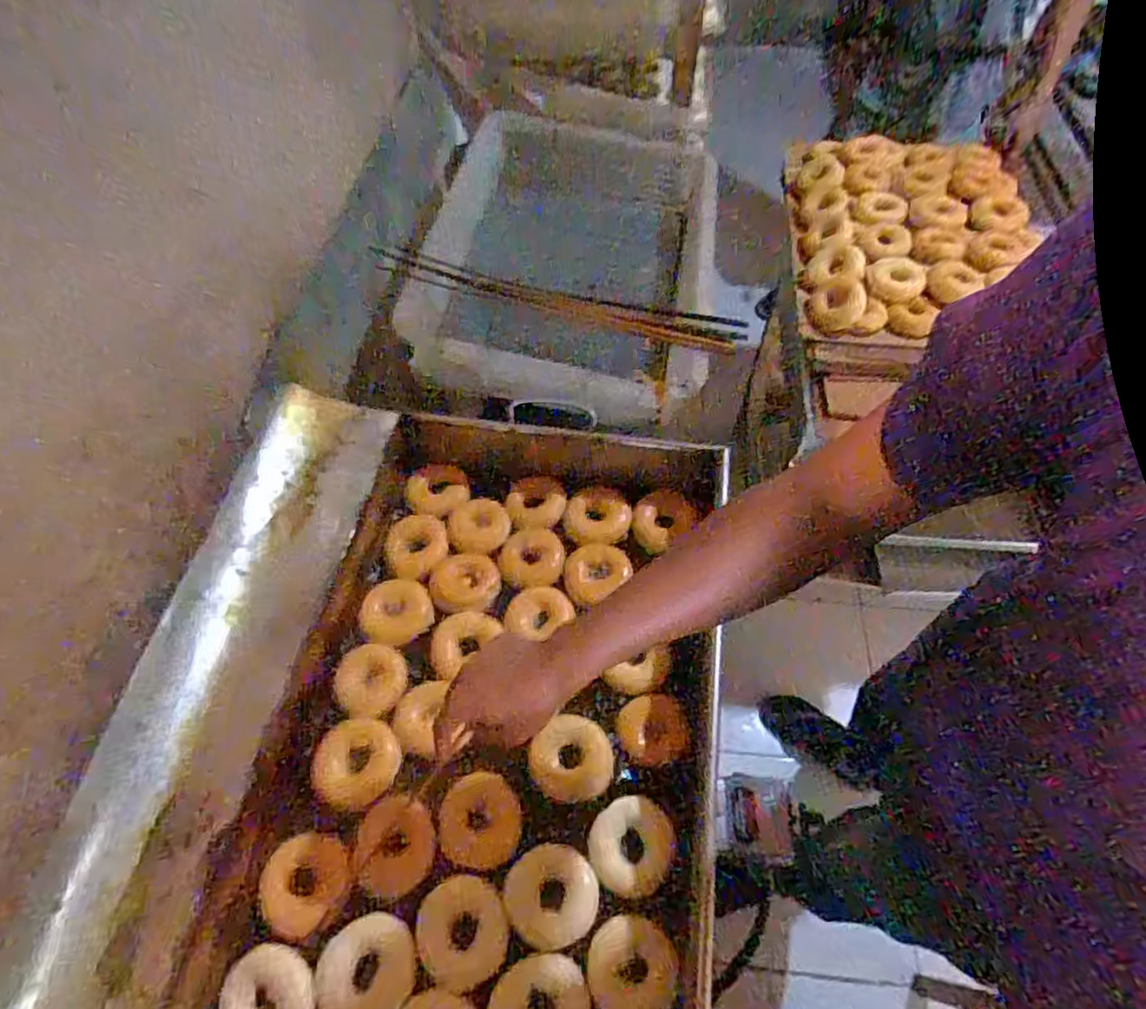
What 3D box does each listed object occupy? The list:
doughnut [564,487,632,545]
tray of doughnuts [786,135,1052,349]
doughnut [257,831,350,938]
[{"bbox_3d":[0.036,0.016,0.909,0.094,0.026,0.078,-2,59,1],"label":"doughnut"},{"bbox_3d":[0.595,-0.477,1.099,0.418,0.068,0.437,-2,71,3],"label":"tray of doughnuts"},{"bbox_3d":[-0.293,0.412,0.681,0.085,0.023,0.095,11,60,9],"label":"doughnut"}]

